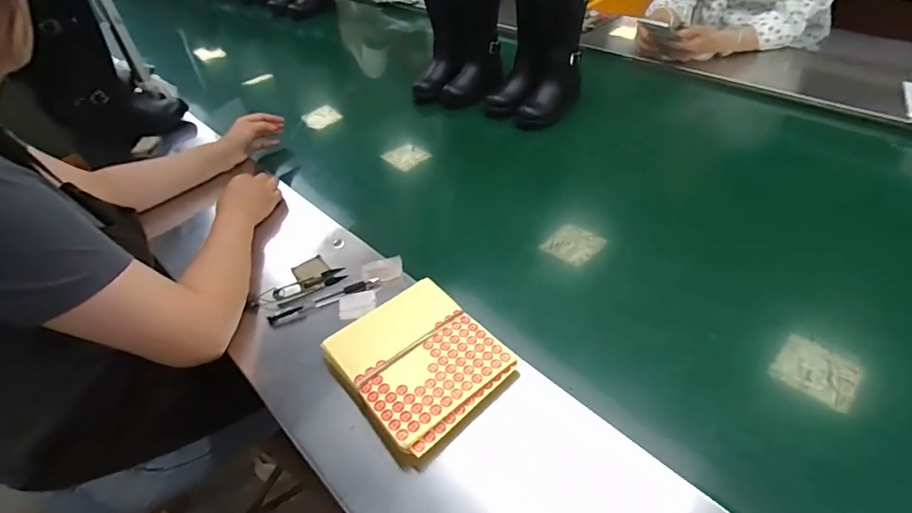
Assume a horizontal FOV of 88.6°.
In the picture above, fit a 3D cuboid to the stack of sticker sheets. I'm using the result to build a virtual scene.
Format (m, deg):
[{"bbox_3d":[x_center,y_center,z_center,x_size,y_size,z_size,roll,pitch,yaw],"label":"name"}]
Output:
[{"bbox_3d":[-0.042,0.122,0.546,0.156,0.035,0.181,-33,50,-25],"label":"stack of sticker sheets"}]

